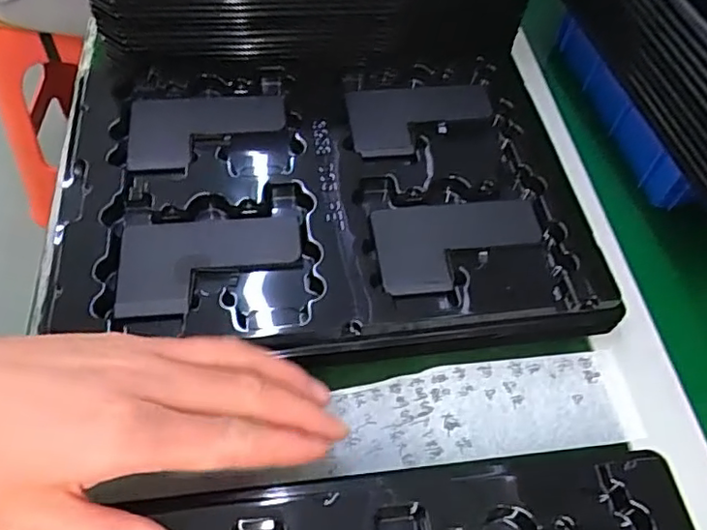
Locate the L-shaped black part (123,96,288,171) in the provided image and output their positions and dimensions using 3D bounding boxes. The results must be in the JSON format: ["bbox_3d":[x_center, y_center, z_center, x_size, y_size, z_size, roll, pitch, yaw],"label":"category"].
[{"bbox_3d":[-0.093,-0.083,0.385,0.096,0.006,0.058,-3,57,-4],"label":"L-shaped black part"}]

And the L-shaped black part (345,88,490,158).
[{"bbox_3d":[0.045,-0.097,0.400,0.094,0.007,0.062,-5,57,-5],"label":"L-shaped black part"}]

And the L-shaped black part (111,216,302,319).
[{"bbox_3d":[-0.075,-0.001,0.324,0.094,0.008,0.060,-4,57,-5],"label":"L-shaped black part"}]

